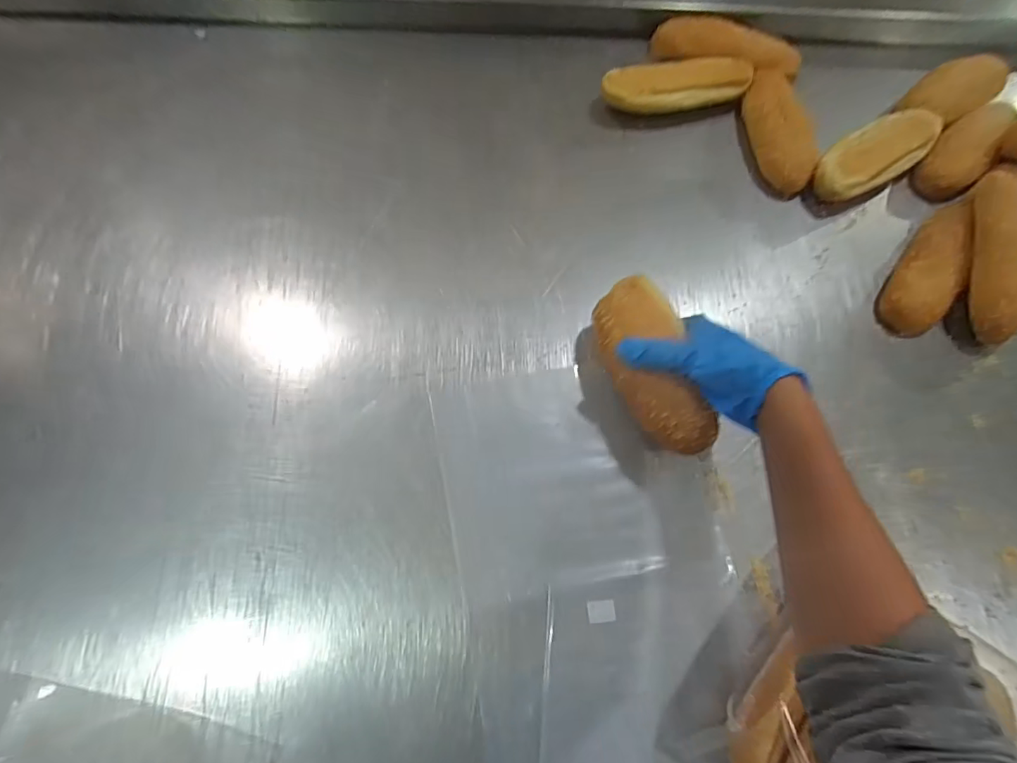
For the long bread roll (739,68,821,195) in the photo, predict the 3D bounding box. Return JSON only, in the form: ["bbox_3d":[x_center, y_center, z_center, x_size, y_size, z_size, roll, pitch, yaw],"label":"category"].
[{"bbox_3d":[0.308,-0.291,0.589,0.064,0.033,0.166,-7,70,-4],"label":"long bread roll"}]

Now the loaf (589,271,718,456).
[{"bbox_3d":[0.121,-0.014,0.448,0.059,0.047,0.160,-14,69,-7],"label":"loaf"}]

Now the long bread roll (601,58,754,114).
[{"bbox_3d":[0.196,-0.338,0.598,0.169,0.050,0.048,-2,70,-3],"label":"long bread roll"}]

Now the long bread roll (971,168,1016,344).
[{"bbox_3d":[0.498,-0.137,0.525,0.043,0.044,0.187,12,70,3],"label":"long bread roll"}]

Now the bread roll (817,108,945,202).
[{"bbox_3d":[0.401,-0.248,0.574,0.146,0.049,0.063,-31,74,-12],"label":"bread roll"}]

